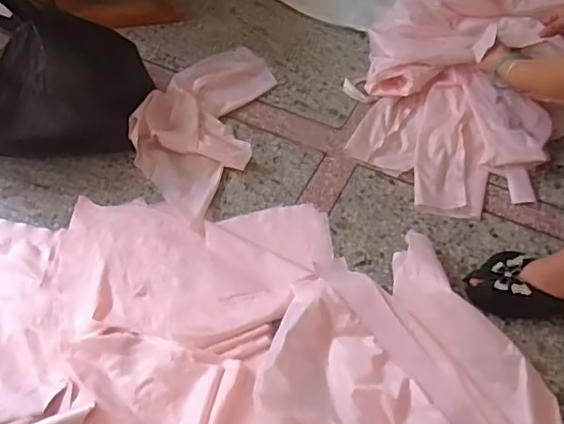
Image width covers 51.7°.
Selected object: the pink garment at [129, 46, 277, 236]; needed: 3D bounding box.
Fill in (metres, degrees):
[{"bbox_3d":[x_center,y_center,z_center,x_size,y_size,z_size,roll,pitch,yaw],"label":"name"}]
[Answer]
[{"bbox_3d":[-0.152,-0.204,1.179,0.221,0.070,0.455,15,58,11],"label":"pink garment"}]

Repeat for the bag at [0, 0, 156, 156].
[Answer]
[{"bbox_3d":[-0.456,-0.252,1.066,0.384,0.320,0.174,-2,57,0],"label":"bag"}]

